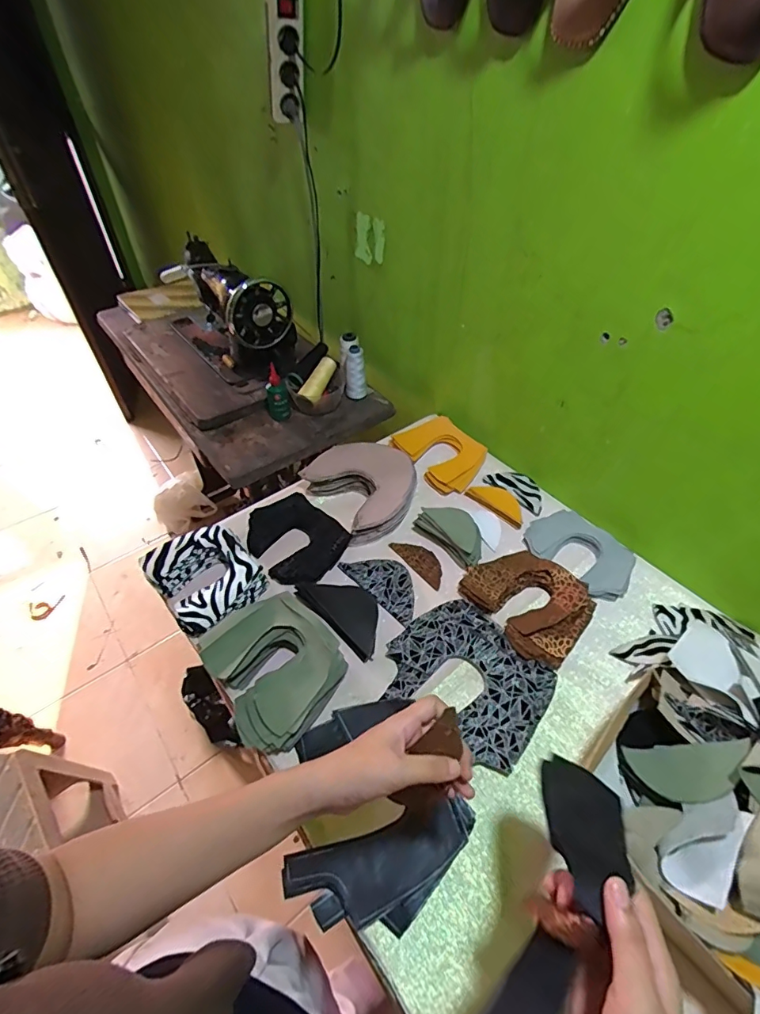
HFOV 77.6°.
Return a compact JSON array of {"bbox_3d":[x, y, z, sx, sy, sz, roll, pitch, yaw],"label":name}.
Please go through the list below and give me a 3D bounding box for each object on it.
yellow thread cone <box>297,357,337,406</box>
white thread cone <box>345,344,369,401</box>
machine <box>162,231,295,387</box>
[{"bbox_3d":[-0.127,-0.267,0.997,0.036,0.036,0.119,19,65,17],"label":"yellow thread cone"},{"bbox_3d":[-0.051,-0.296,1.025,0.046,0.113,0.054,0,47,0],"label":"white thread cone"},{"bbox_3d":[-0.370,-0.455,1.099,0.147,0.230,0.406,-31,54,-26],"label":"machine"}]

